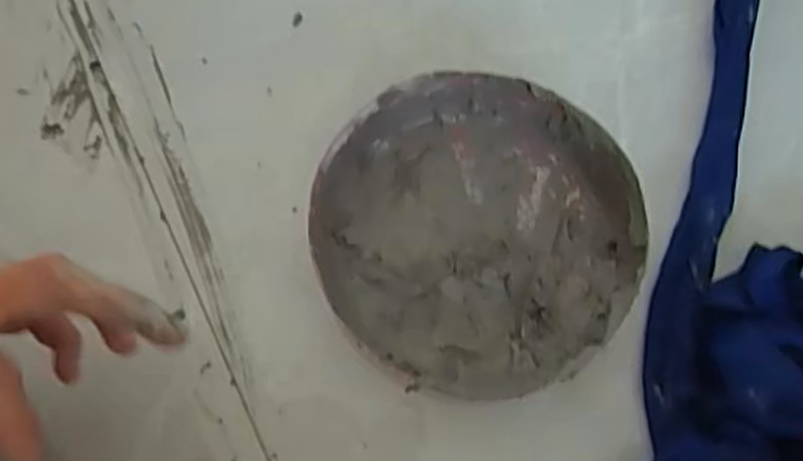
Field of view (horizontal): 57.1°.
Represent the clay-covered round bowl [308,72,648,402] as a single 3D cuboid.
[{"bbox_3d":[0.039,0.001,0.401,0.169,0.041,0.164,0,74,0],"label":"clay-covered round bowl"}]

